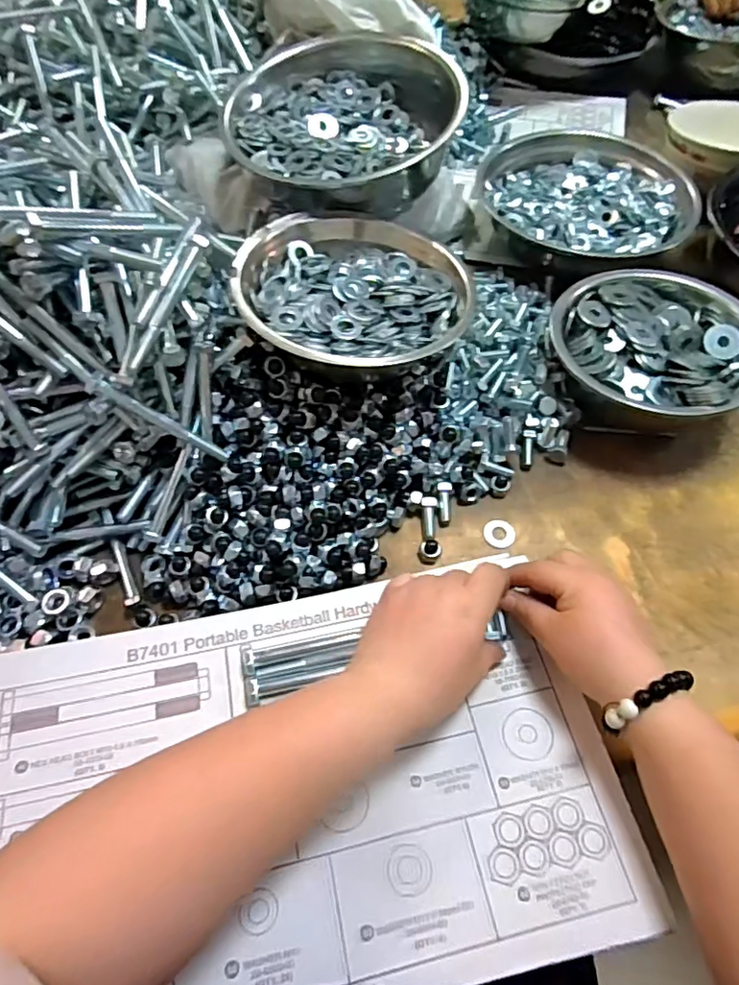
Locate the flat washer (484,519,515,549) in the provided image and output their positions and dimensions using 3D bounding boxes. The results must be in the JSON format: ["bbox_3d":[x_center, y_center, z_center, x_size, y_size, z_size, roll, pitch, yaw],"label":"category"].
[{"bbox_3d":[0.103,0.032,0.448,0.024,0.004,0.026,1,59,-1],"label":"flat washer"}]

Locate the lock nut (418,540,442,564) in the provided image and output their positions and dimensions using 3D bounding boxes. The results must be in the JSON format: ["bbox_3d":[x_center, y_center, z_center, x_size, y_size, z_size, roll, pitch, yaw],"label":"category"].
[{"bbox_3d":[0.046,0.044,0.435,0.016,0.011,0.017,1,59,-1],"label":"lock nut"}]

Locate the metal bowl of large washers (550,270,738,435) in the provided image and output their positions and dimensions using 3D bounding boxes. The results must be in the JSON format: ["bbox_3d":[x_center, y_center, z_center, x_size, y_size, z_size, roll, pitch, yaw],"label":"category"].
[{"bbox_3d":[0.245,-0.124,0.496,0.166,0.062,0.159,1,59,-1],"label":"metal bowl of large washers"}]

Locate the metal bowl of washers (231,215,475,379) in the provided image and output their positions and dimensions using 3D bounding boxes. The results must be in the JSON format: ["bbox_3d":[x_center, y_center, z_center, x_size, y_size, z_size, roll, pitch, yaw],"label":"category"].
[{"bbox_3d":[-0.012,-0.162,0.454,0.183,0.049,0.164,-10,60,-7],"label":"metal bowl of washers"}]

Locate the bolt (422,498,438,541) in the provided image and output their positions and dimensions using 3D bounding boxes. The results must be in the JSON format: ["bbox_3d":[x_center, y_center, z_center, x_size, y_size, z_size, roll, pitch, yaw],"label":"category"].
[{"bbox_3d":[0.047,0.021,0.450,0.012,0.011,0.034,3,80,-2],"label":"bolt"}]

